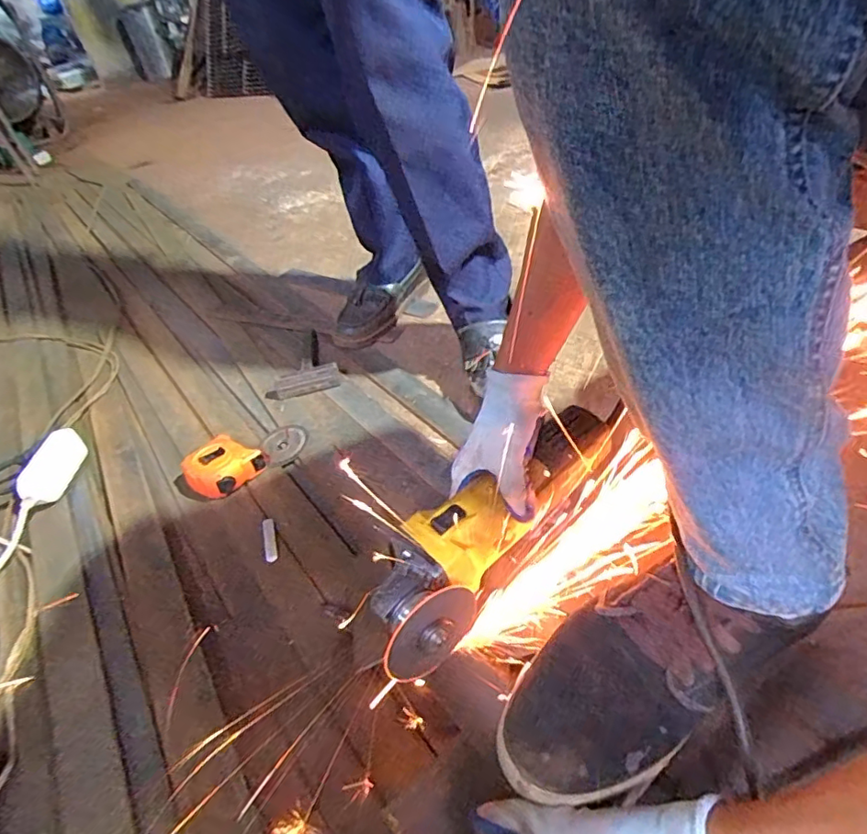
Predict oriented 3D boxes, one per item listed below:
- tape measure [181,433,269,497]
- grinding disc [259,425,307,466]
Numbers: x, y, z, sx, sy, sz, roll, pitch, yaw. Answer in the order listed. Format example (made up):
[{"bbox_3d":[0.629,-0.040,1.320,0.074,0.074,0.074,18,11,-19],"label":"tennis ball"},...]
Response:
[{"bbox_3d":[-0.282,0.064,0.750,0.091,0.035,0.074,-38,45,-27],"label":"tape measure"},{"bbox_3d":[-0.211,0.036,0.793,0.067,0.010,0.072,-9,39,7],"label":"grinding disc"}]

